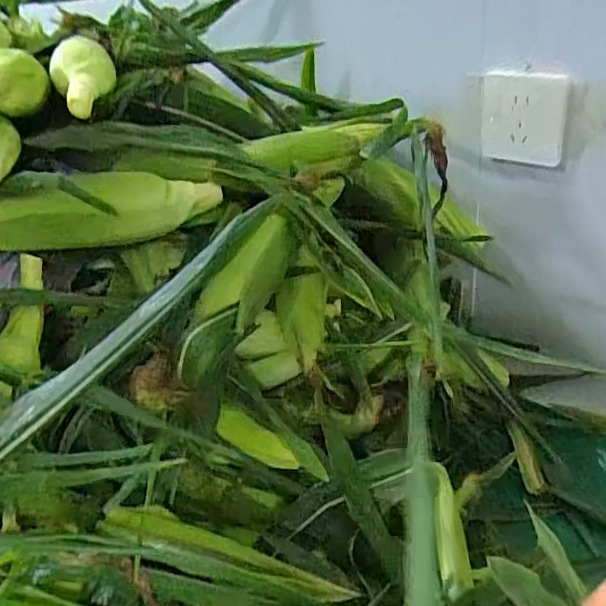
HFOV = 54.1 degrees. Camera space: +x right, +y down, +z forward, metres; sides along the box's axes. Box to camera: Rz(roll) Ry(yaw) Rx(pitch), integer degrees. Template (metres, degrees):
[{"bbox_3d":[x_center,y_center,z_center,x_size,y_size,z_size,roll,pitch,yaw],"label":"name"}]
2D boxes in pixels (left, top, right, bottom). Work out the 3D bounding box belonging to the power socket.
[{"bbox_3d":[0.229,-0.191,0.622,0.085,0.093,0.017,22,42,36],"label":"power socket"}]

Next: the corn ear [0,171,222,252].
[{"bbox_3d":[-0.182,-0.087,0.538,0.238,0.061,0.047,-16,32,-38],"label":"corn ear"}]

